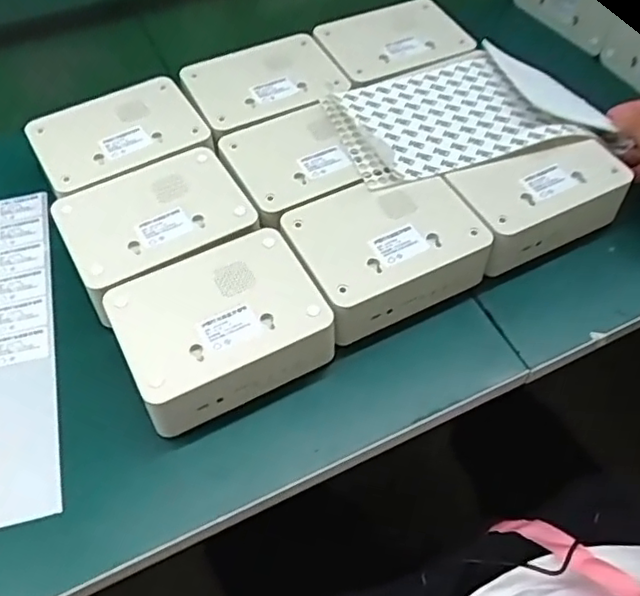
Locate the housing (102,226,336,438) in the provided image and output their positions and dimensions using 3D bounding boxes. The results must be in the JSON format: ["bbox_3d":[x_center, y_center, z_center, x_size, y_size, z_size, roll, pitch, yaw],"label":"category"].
[{"bbox_3d":[-0.071,0.023,0.465,0.141,0.057,0.109,-26,58,-18],"label":"housing"}]

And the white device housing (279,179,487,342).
[{"bbox_3d":[0.052,-0.040,0.509,0.143,0.047,0.108,-24,58,-17],"label":"white device housing"}]

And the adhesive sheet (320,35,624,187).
[{"bbox_3d":[0.138,-0.164,0.573,0.254,0.046,0.133,-17,56,-12],"label":"adhesive sheet"}]

